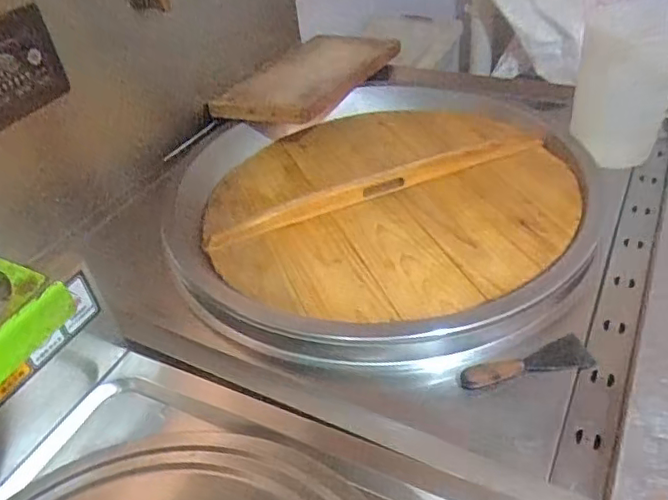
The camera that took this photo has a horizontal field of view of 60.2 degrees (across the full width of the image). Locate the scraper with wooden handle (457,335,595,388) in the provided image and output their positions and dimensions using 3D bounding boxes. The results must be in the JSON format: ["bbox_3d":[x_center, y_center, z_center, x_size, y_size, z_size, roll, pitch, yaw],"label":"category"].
[{"bbox_3d":[0.259,0.153,0.778,0.187,0.019,0.046,-15,40,-9],"label":"scraper with wooden handle"}]

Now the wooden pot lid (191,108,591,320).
[{"bbox_3d":[0.104,-0.104,1.072,0.663,0.045,0.609,-5,40,4],"label":"wooden pot lid"}]

